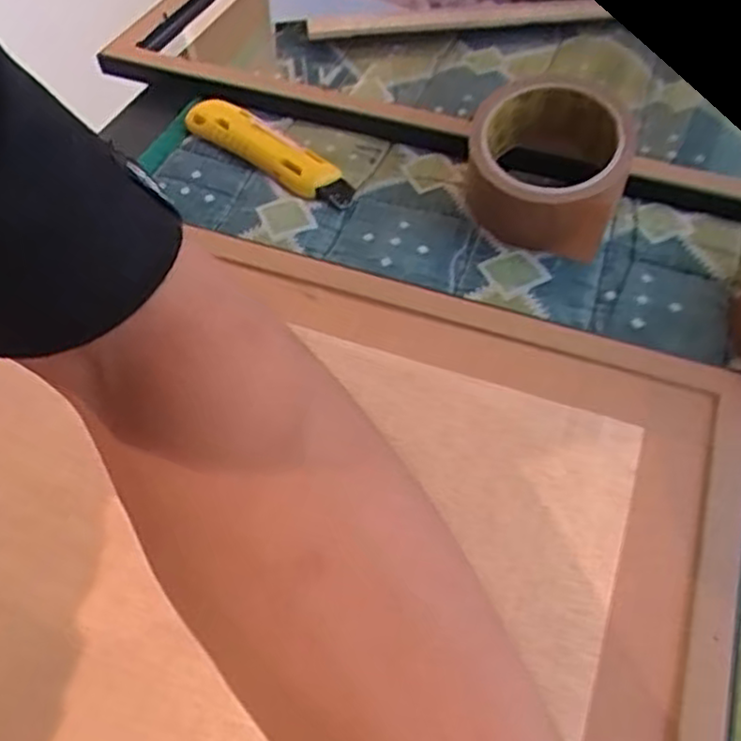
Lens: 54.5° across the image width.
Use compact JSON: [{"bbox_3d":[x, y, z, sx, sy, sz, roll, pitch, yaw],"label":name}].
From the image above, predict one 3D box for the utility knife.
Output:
[{"bbox_3d":[-0.071,-0.152,0.494,0.142,0.021,0.029,34,61,23],"label":"utility knife"}]

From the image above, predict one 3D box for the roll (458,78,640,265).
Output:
[{"bbox_3d":[0.103,-0.126,0.432,0.097,0.070,0.086,12,55,10],"label":"roll"}]

